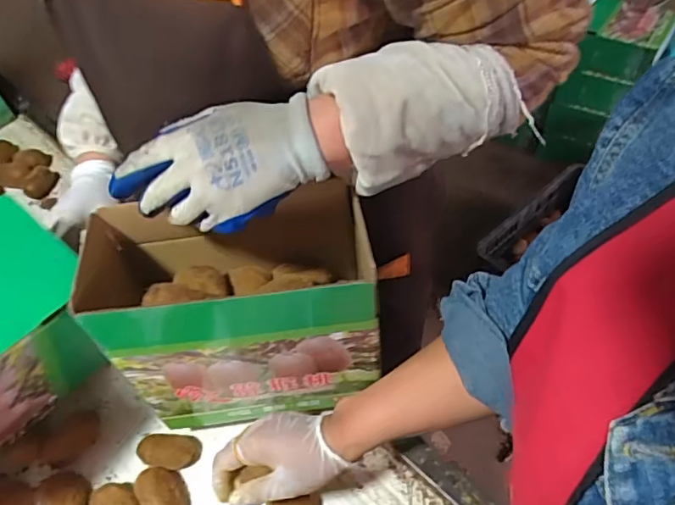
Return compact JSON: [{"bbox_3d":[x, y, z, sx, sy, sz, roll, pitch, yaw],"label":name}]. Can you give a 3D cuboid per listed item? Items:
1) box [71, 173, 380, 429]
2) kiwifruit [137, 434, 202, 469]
[{"bbox_3d":[-0.090,0.058,0.525,0.238,0.213,0.129,-7,51,-1],"label":"box"},{"bbox_3d":[-0.193,0.225,0.590,0.064,0.030,0.042,2,50,7],"label":"kiwifruit"}]

